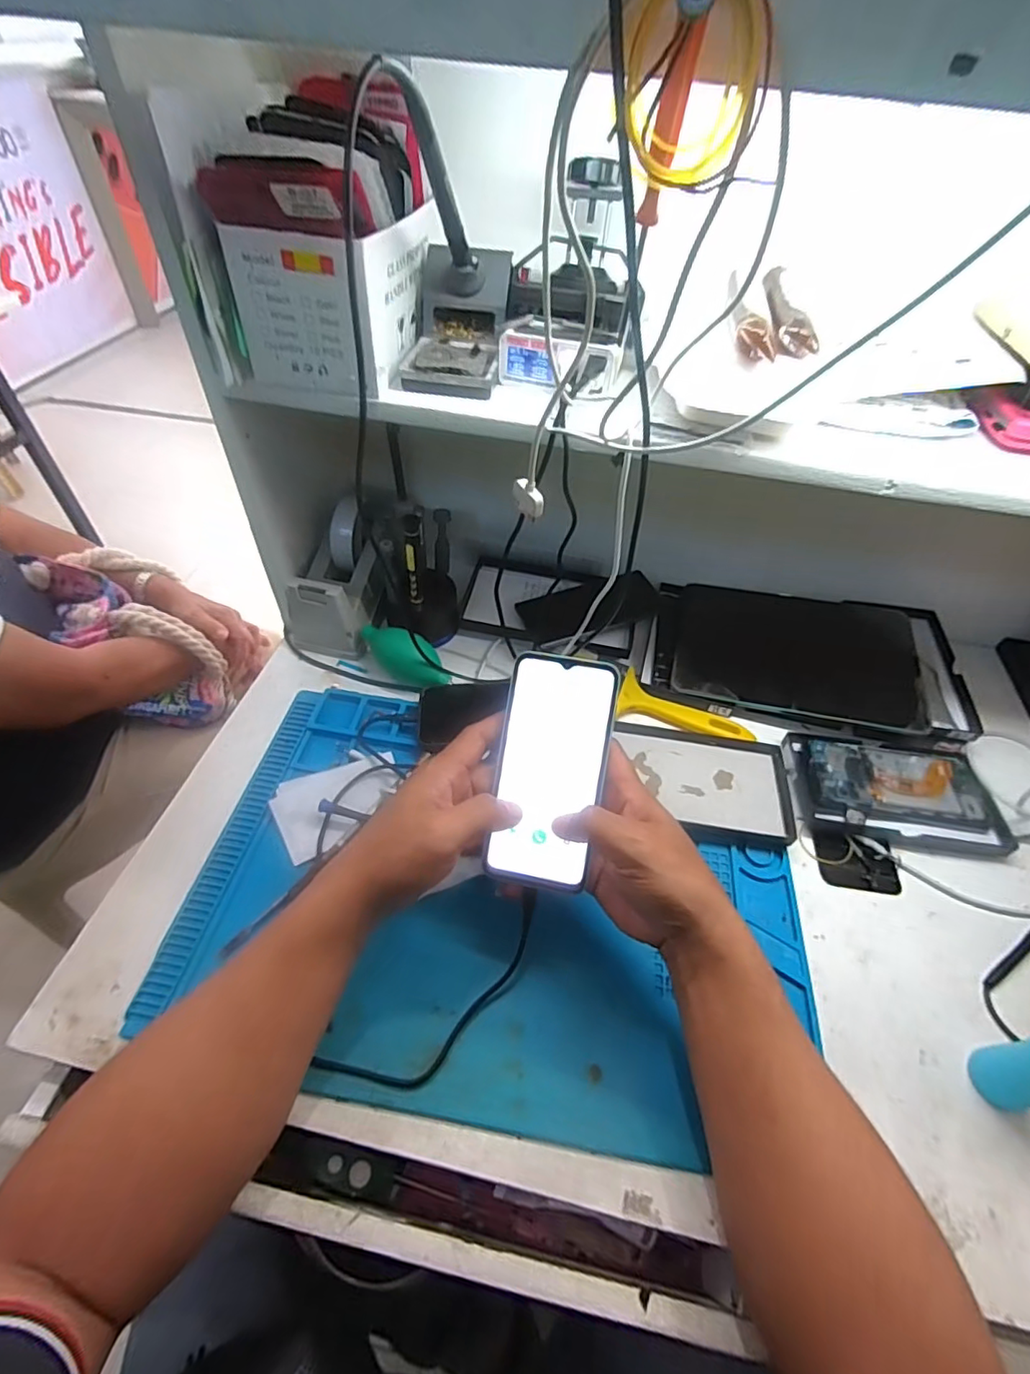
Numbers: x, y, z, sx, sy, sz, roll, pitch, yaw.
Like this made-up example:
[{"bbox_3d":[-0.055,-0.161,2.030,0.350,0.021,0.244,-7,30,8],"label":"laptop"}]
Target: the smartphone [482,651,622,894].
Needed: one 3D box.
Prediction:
[{"bbox_3d":[0.025,0.060,0.401,0.073,0.006,0.162,10,89,6],"label":"smartphone"}]

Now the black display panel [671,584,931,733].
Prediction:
[{"bbox_3d":[0.306,-0.044,0.622,0.241,0.010,0.198,10,46,14],"label":"black display panel"}]

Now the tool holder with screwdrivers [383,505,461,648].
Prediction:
[{"bbox_3d":[-0.099,-0.116,0.585,0.076,0.150,0.077,-7,51,-9],"label":"tool holder with screwdrivers"}]

